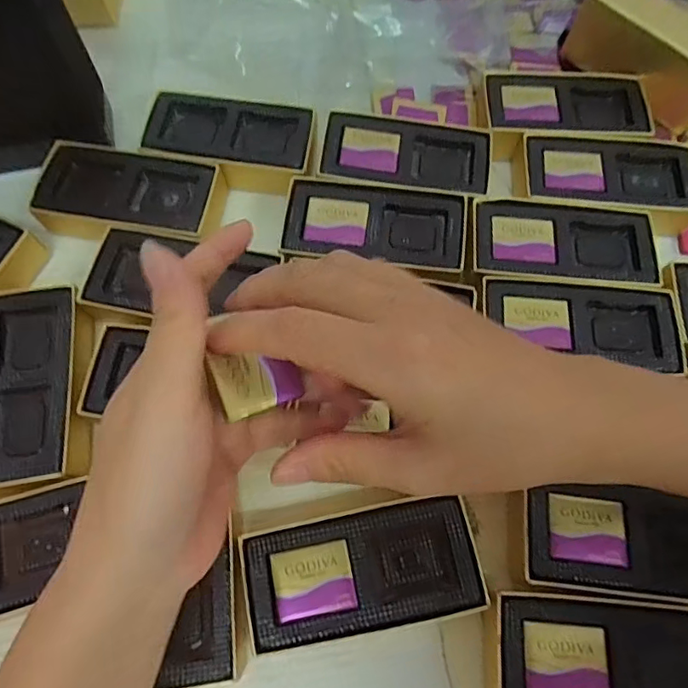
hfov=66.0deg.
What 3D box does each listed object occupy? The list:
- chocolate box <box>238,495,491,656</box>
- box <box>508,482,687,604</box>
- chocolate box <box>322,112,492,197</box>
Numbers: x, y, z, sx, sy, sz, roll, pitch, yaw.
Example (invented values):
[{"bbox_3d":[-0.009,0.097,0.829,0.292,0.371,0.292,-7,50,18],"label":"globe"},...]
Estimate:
[{"bbox_3d":[0.009,0.117,0.275,0.113,0.033,0.056,-10,70,-5],"label":"chocolate box"},{"bbox_3d":[0.147,0.105,0.281,0.116,0.032,0.051,6,69,1],"label":"box"},{"bbox_3d":[0.043,-0.129,0.368,0.113,0.024,0.066,8,69,2],"label":"chocolate box"}]

